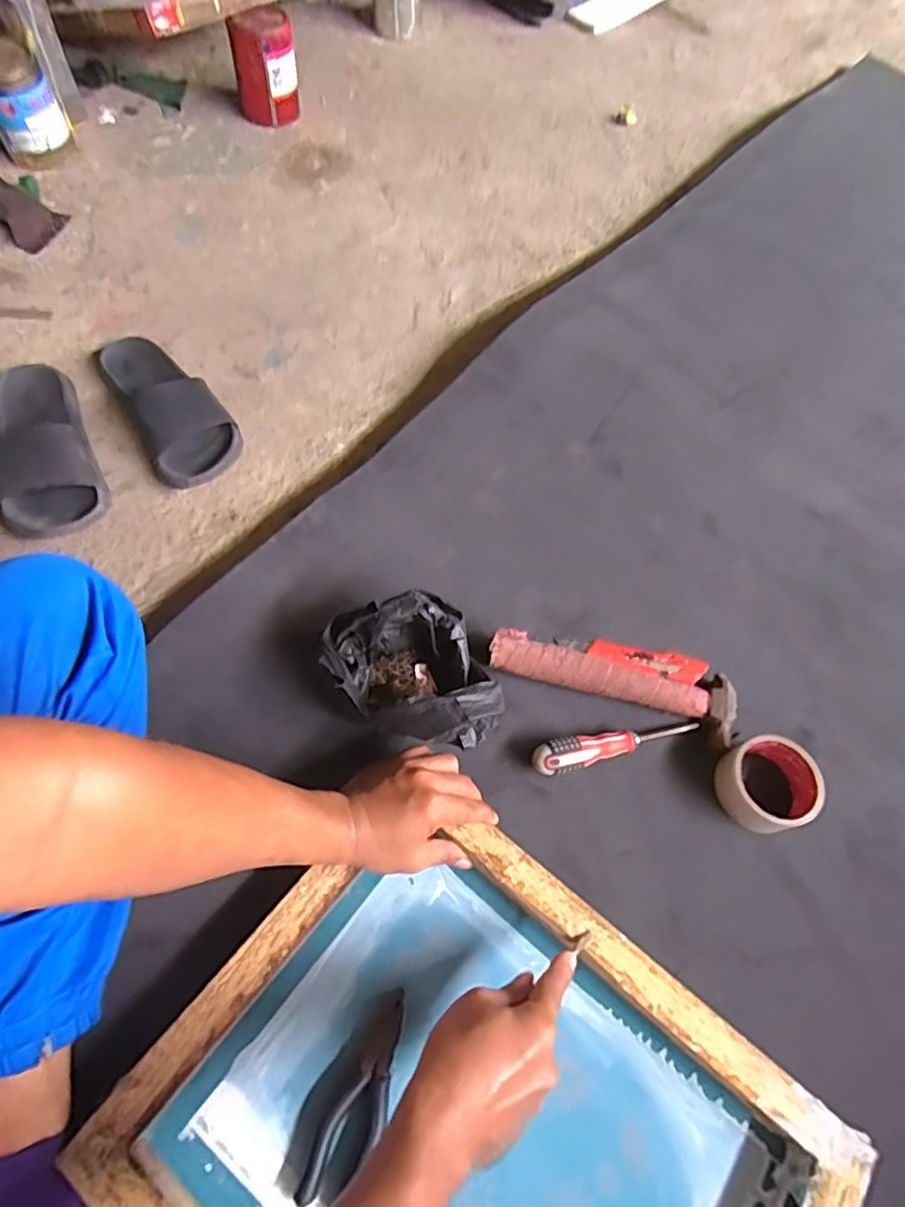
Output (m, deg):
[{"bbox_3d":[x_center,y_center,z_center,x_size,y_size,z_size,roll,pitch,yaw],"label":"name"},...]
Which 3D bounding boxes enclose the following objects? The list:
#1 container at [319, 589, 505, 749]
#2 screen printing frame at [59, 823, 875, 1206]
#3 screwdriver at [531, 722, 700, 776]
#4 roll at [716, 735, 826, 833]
[{"bbox_3d":[-0.043,0.071,0.617,0.153,0.105,0.158,-10,65,-7],"label":"container"},{"bbox_3d":[0.022,0.405,0.471,0.460,0.064,0.359,36,68,14],"label":"screen printing frame"},{"bbox_3d":[0.168,0.143,0.642,0.180,0.031,0.031,-12,65,-8],"label":"screwdriver"},{"bbox_3d":[0.314,0.180,0.625,0.089,0.051,0.084,1,64,-2],"label":"roll"}]

